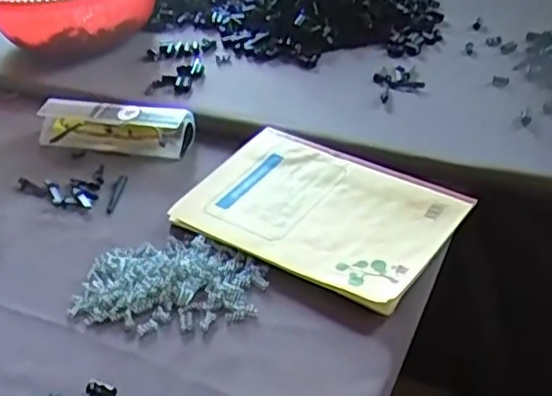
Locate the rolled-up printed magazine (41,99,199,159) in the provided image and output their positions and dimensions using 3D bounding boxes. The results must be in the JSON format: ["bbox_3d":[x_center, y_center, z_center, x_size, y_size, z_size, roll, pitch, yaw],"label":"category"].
[{"bbox_3d":[-0.157,-0.070,0.675,0.151,0.030,0.039,5,38,16],"label":"rolled-up printed magazine"}]

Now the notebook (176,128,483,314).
[{"bbox_3d":[0.035,0.005,0.557,0.201,0.010,0.145,19,44,31],"label":"notebook"}]

